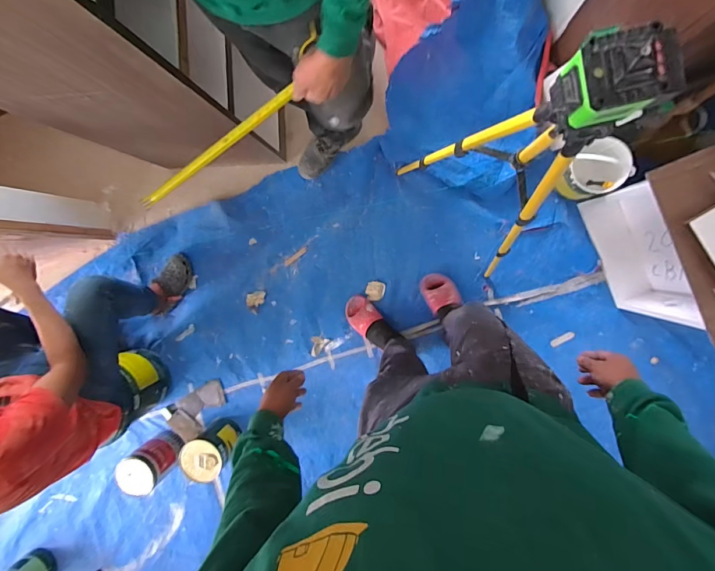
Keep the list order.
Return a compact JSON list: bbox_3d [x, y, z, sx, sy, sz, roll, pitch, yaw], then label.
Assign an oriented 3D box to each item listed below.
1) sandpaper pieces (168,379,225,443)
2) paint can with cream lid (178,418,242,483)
[{"bbox_3d":[-0.677,0.517,1.615,0.154,0.036,0.293,42,98,1],"label":"sandpaper pieces"},{"bbox_3d":[-0.577,0.648,1.533,0.157,0.202,0.166,1,95,6],"label":"paint can with cream lid"}]

